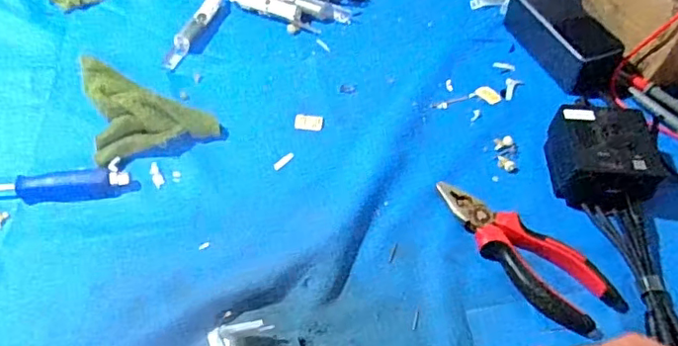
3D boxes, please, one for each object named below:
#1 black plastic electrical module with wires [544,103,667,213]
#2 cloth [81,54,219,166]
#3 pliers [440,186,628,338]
[{"bbox_3d":[0.226,-0.015,0.488,0.077,0.048,0.094,3,51,0],"label":"black plastic electrical module with wires"},{"bbox_3d":[-0.183,-0.079,0.534,0.106,0.030,0.128,-15,53,-14],"label":"cloth"},{"bbox_3d":[0.144,0.060,0.446,0.052,0.018,0.159,-36,61,-27],"label":"pliers"}]

